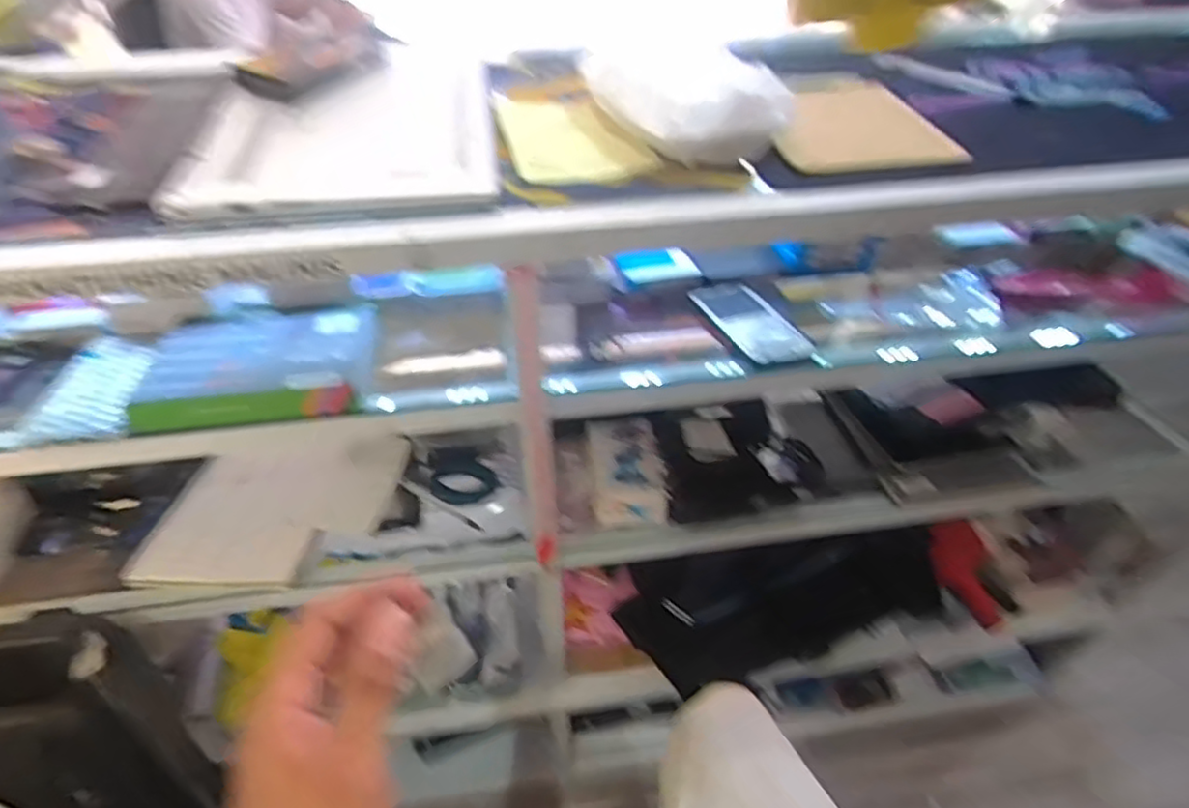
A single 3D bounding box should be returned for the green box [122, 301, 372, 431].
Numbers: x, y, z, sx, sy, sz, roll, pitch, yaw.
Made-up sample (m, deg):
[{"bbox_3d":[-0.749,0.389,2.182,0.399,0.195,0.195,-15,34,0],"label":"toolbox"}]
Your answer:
[{"bbox_3d":[-0.317,-0.043,0.634,0.203,0.028,0.148,-4,44,-5],"label":"green box"}]

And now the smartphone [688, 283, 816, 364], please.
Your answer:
[{"bbox_3d":[0.162,-0.093,0.719,0.078,0.016,0.157,-13,46,-14],"label":"smartphone"}]

